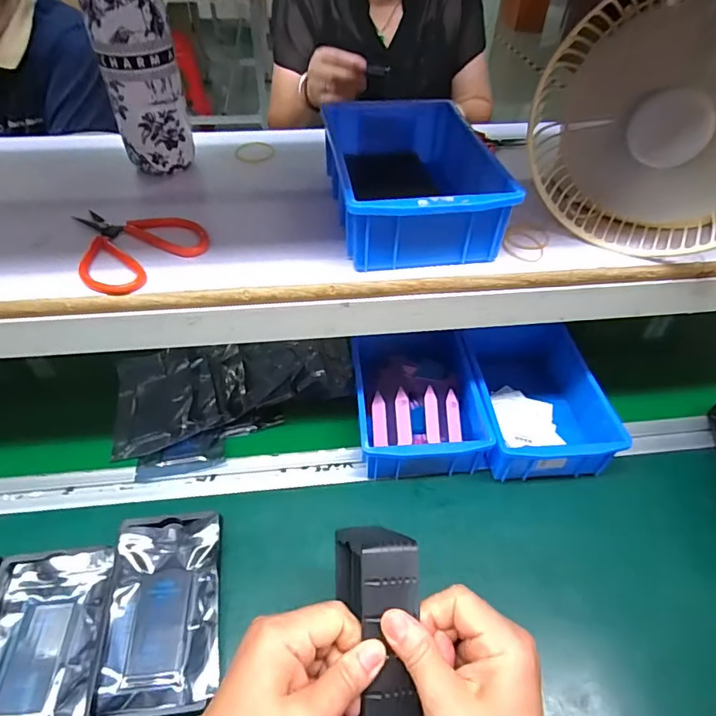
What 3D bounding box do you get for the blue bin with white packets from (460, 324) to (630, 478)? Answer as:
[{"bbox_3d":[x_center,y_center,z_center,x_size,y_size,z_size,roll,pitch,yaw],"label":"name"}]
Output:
[{"bbox_3d":[0.194,0.036,0.571,0.130,0.070,0.207,-2,46,-4],"label":"blue bin with white packets"}]

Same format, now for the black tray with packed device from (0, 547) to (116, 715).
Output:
[{"bbox_3d":[-0.260,0.236,0.394,0.100,0.013,0.157,-4,48,-6],"label":"black tray with packed device"}]

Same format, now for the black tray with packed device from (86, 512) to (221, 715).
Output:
[{"bbox_3d":[-0.167,0.213,0.421,0.093,0.015,0.159,-6,46,-7],"label":"black tray with packed device"}]

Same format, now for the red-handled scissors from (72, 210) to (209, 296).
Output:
[{"bbox_3d":[-0.194,-0.097,0.406,0.110,0.017,0.099,30,52,24],"label":"red-handled scissors"}]

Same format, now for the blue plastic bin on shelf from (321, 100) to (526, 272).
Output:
[{"bbox_3d":[0.045,-0.159,0.433,0.129,0.063,0.196,-4,46,-5],"label":"blue plastic bin on shelf"}]

